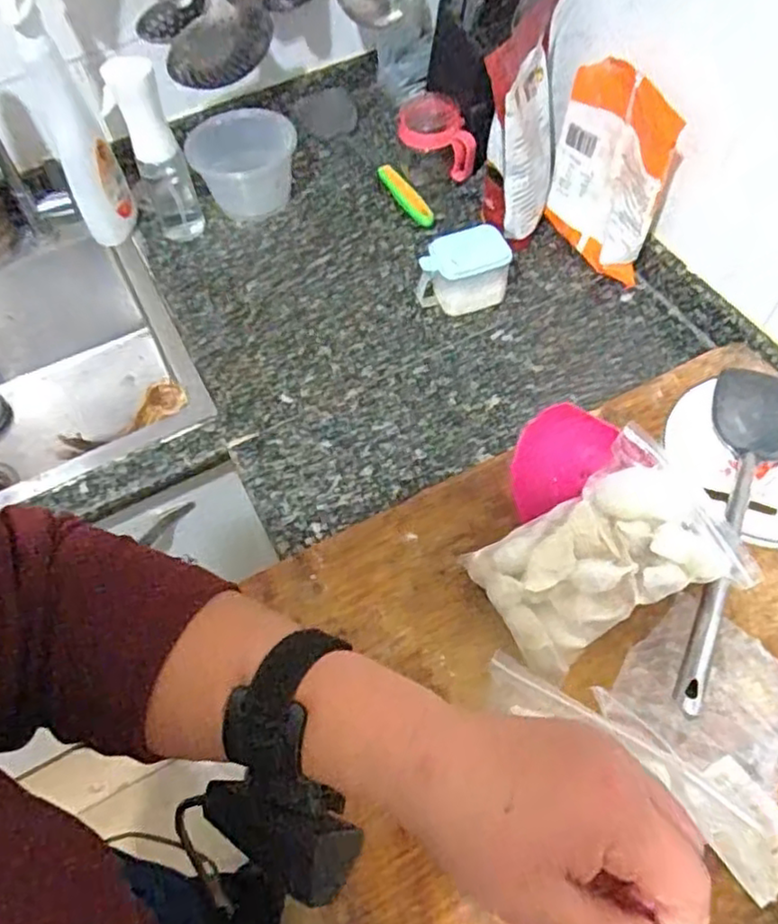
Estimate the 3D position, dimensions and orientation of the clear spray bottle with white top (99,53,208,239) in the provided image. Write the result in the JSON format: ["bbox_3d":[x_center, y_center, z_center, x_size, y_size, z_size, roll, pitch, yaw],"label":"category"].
[{"bbox_3d":[-0.293,-0.382,0.834,0.071,0.226,0.087,-17,58,-7],"label":"clear spray bottle with white top"}]

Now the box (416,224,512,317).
[{"bbox_3d":[0.086,-0.226,0.802,0.100,0.087,0.060,-7,58,-1],"label":"box"}]

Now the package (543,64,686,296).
[{"bbox_3d":[0.241,-0.315,0.763,0.053,0.229,0.155,-17,58,-7],"label":"package"}]

